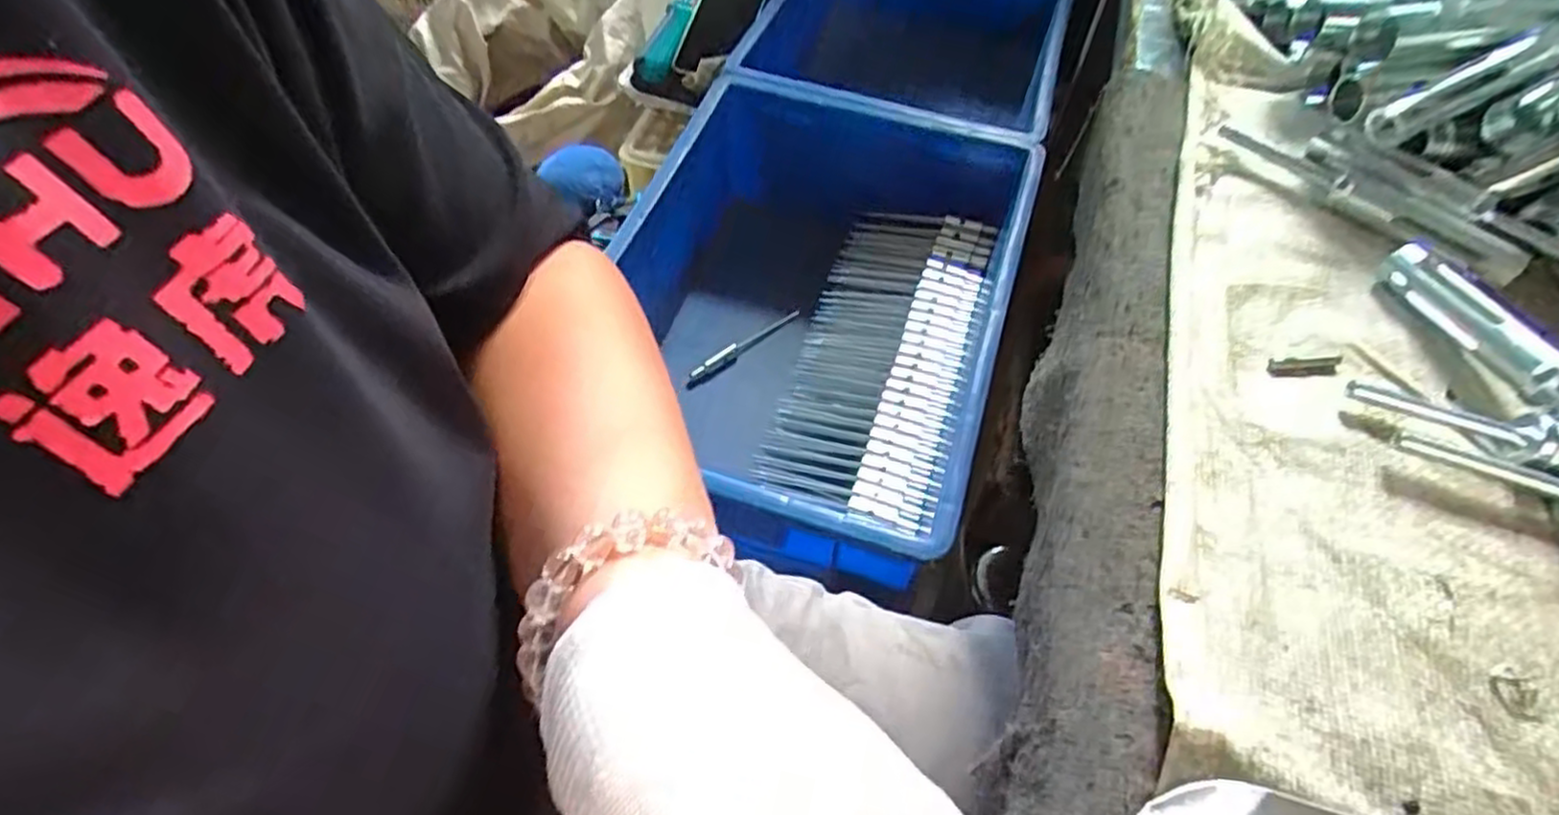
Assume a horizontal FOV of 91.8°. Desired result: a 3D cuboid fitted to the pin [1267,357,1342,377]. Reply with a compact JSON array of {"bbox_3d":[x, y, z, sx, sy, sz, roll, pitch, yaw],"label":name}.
[{"bbox_3d":[0.208,-0.017,0.299,0.030,0.004,0.009,-3,55,-1],"label":"pin"}]

